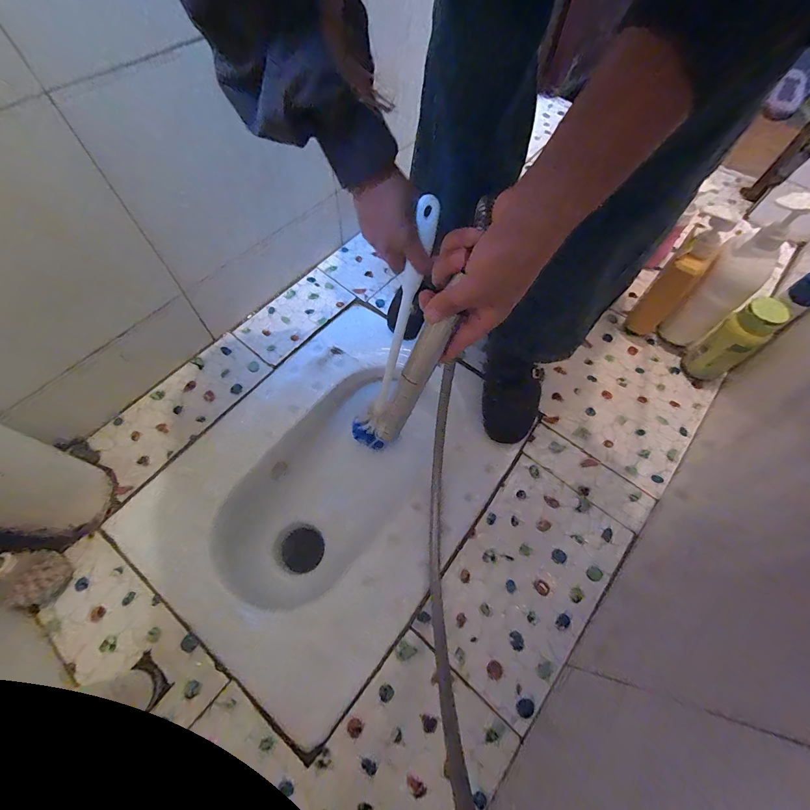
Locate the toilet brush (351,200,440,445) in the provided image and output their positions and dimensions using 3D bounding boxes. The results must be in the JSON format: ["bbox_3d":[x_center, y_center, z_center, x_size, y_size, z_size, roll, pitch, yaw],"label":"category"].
[{"bbox_3d":[-0.013,-0.084,0.540,0.059,0.405,0.047,34,44,15],"label":"toilet brush"}]

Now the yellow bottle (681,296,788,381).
[{"bbox_3d":[0.512,-0.095,0.584,0.061,0.159,0.064,-30,67,-15],"label":"yellow bottle"}]

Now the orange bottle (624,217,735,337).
[{"bbox_3d":[0.433,-0.194,0.599,0.054,0.213,0.058,39,68,16],"label":"orange bottle"}]

